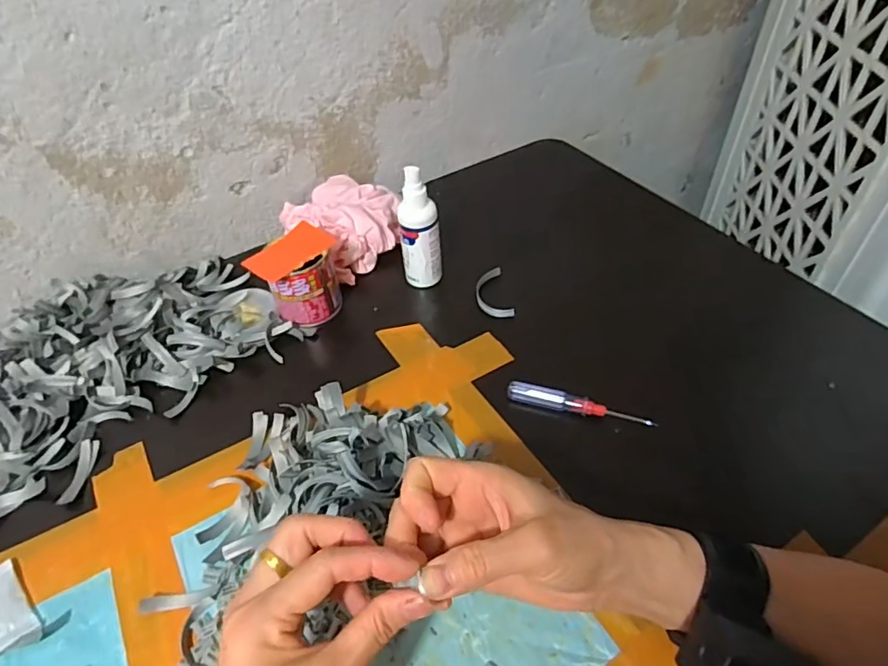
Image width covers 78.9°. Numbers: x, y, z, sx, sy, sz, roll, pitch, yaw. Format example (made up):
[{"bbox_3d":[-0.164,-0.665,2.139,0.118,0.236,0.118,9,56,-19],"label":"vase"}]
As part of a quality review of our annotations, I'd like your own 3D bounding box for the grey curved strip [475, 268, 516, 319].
[{"bbox_3d":[0.050,-0.040,0.555,0.033,0.014,0.066,-10,46,-4],"label":"grey curved strip"}]

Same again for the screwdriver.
[{"bbox_3d":[0.113,0.061,0.455,0.119,0.015,0.014,14,49,18],"label":"screwdriver"}]

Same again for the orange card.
[{"bbox_3d":[-0.145,-0.077,0.509,0.046,0.006,0.076,32,60,21],"label":"orange card"}]

